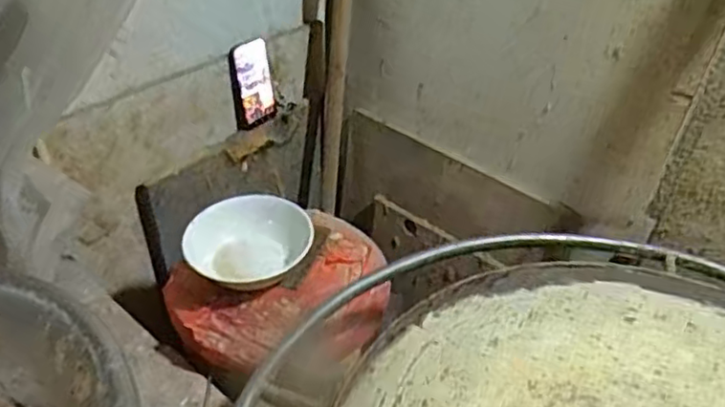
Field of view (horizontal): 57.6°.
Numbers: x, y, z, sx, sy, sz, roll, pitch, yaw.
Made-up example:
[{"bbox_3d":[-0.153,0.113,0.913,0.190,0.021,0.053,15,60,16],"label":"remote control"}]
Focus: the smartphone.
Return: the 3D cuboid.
[{"bbox_3d":[-0.204,-0.218,1.217,0.086,0.158,0.006,-30,38,-35],"label":"smartphone"}]

